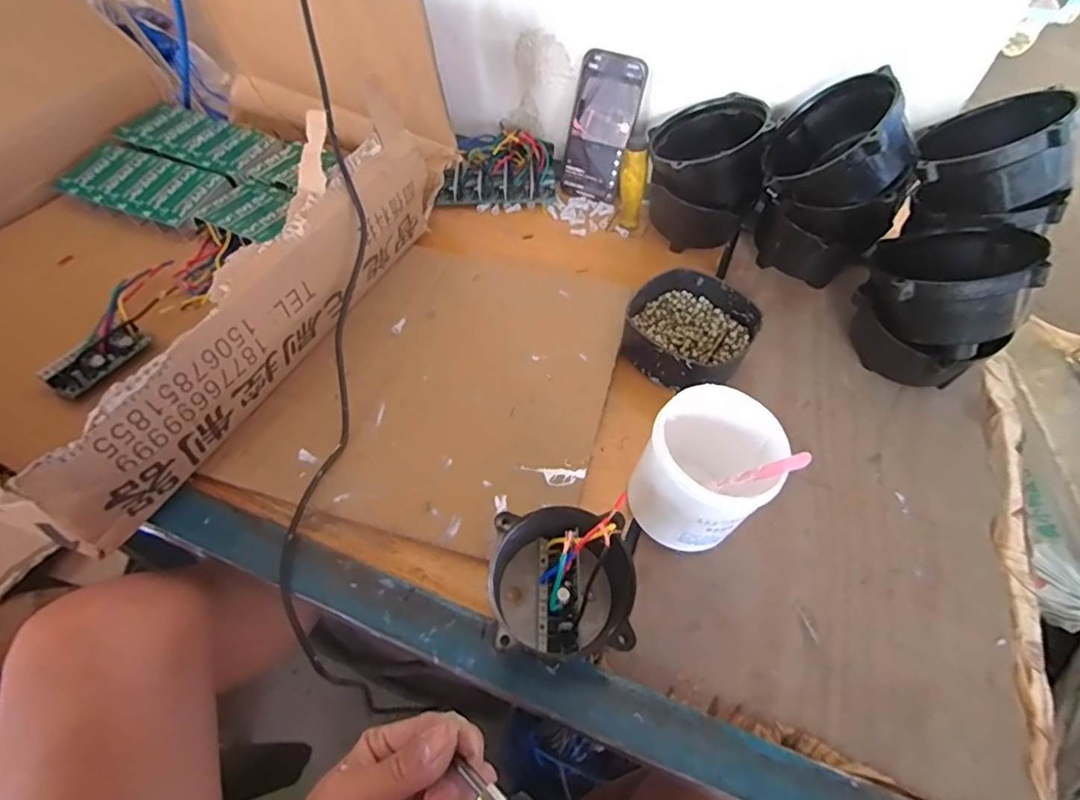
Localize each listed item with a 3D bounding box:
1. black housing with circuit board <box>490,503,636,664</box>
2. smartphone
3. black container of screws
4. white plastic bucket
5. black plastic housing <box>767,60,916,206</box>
[{"bbox_3d":[0.018,0.128,0.394,0.098,0.073,0.085,5,53,0],"label":"black housing with circuit board"},{"bbox_3d":[0.074,-0.336,0.696,0.080,0.161,0.008,26,29,19],"label":"smartphone"},{"bbox_3d":[0.147,-0.067,0.570,0.121,0.050,0.131,39,61,23],"label":"black container of screws"},{"bbox_3d":[0.127,0.061,0.436,0.088,0.109,0.090,1,53,-2],"label":"white plastic bucket"},{"bbox_3d":[0.302,-0.244,0.567,0.127,0.093,0.128,-8,50,46],"label":"black plastic housing"}]

